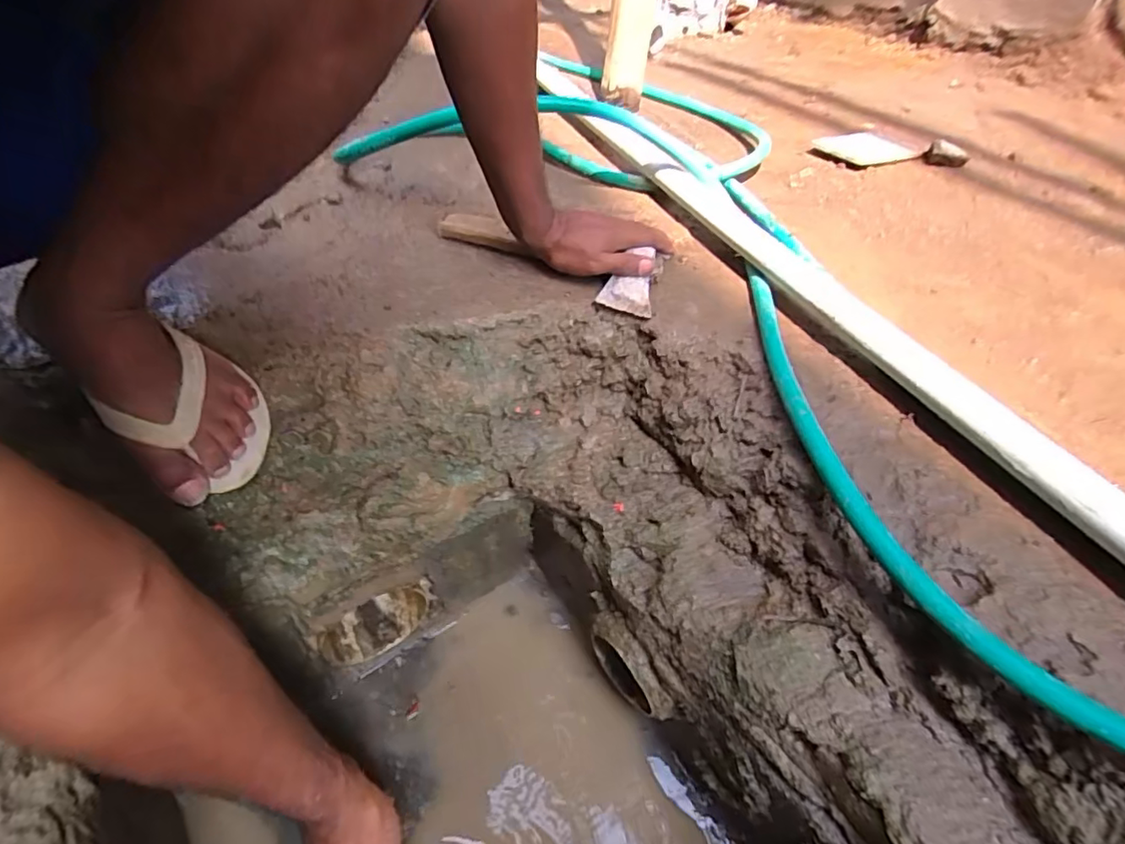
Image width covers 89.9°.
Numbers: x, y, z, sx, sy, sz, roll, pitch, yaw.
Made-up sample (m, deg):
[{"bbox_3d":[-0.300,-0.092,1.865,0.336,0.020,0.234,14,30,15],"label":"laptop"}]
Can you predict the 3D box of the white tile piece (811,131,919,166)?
[{"bbox_3d":[0.470,-0.427,0.876,0.124,0.010,0.112,-19,49,-18],"label":"white tile piece"}]

